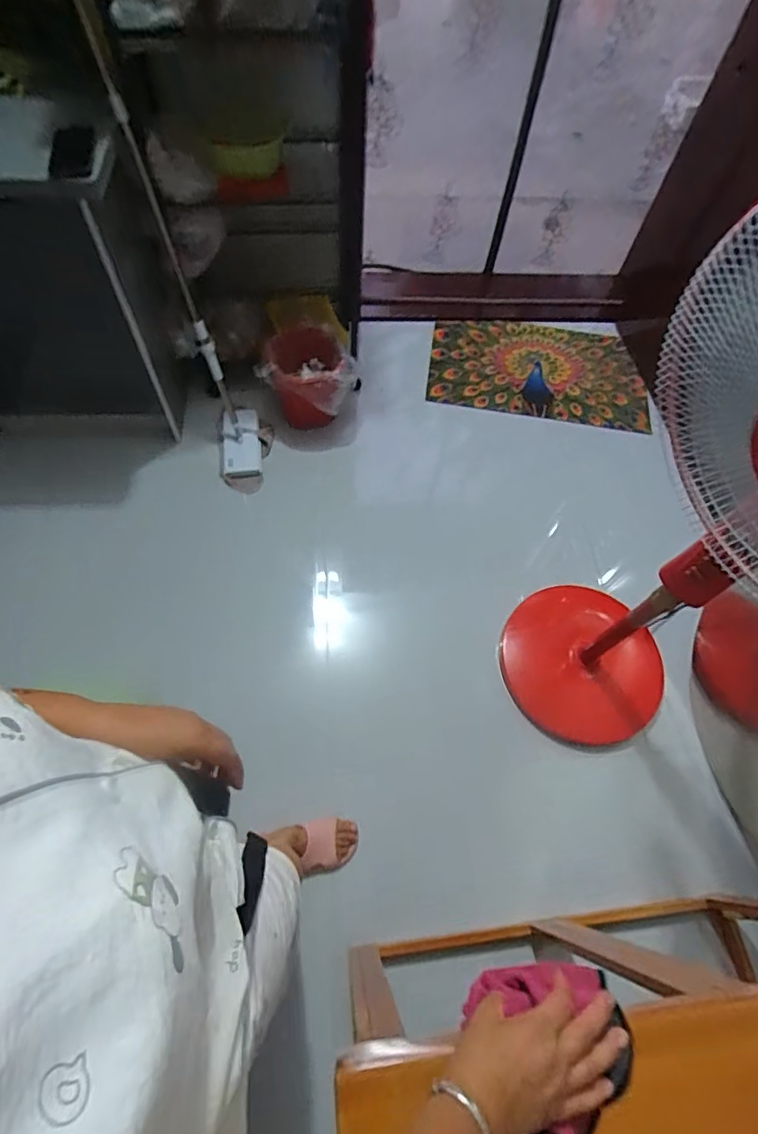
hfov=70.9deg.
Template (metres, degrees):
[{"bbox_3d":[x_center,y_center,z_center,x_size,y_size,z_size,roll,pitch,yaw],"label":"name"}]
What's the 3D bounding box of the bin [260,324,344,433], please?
[{"bbox_3d":[-0.240,-0.570,1.689,0.241,0.249,0.237,-4,63,-6],"label":"bin"}]

